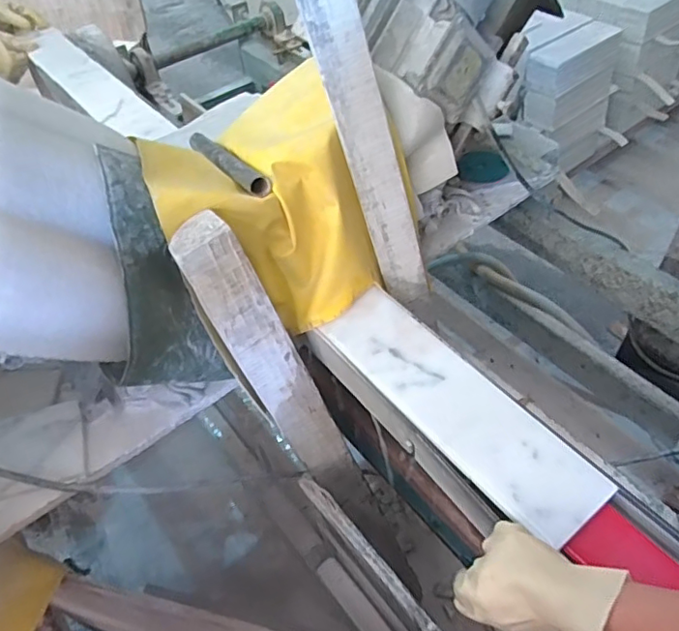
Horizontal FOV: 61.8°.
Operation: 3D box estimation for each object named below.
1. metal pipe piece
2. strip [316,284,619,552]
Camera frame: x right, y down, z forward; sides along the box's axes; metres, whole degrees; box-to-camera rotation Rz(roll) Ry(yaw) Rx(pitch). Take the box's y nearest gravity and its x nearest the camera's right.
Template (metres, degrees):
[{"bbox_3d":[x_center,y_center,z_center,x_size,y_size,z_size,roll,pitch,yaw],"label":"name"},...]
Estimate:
[{"bbox_3d":[-0.156,-0.209,0.756,0.026,0.023,0.281,-26,38,-17],"label":"metal pipe piece"},{"bbox_3d":[0.129,0.092,0.640,0.106,0.021,0.353,-33,54,-22],"label":"strip"}]

